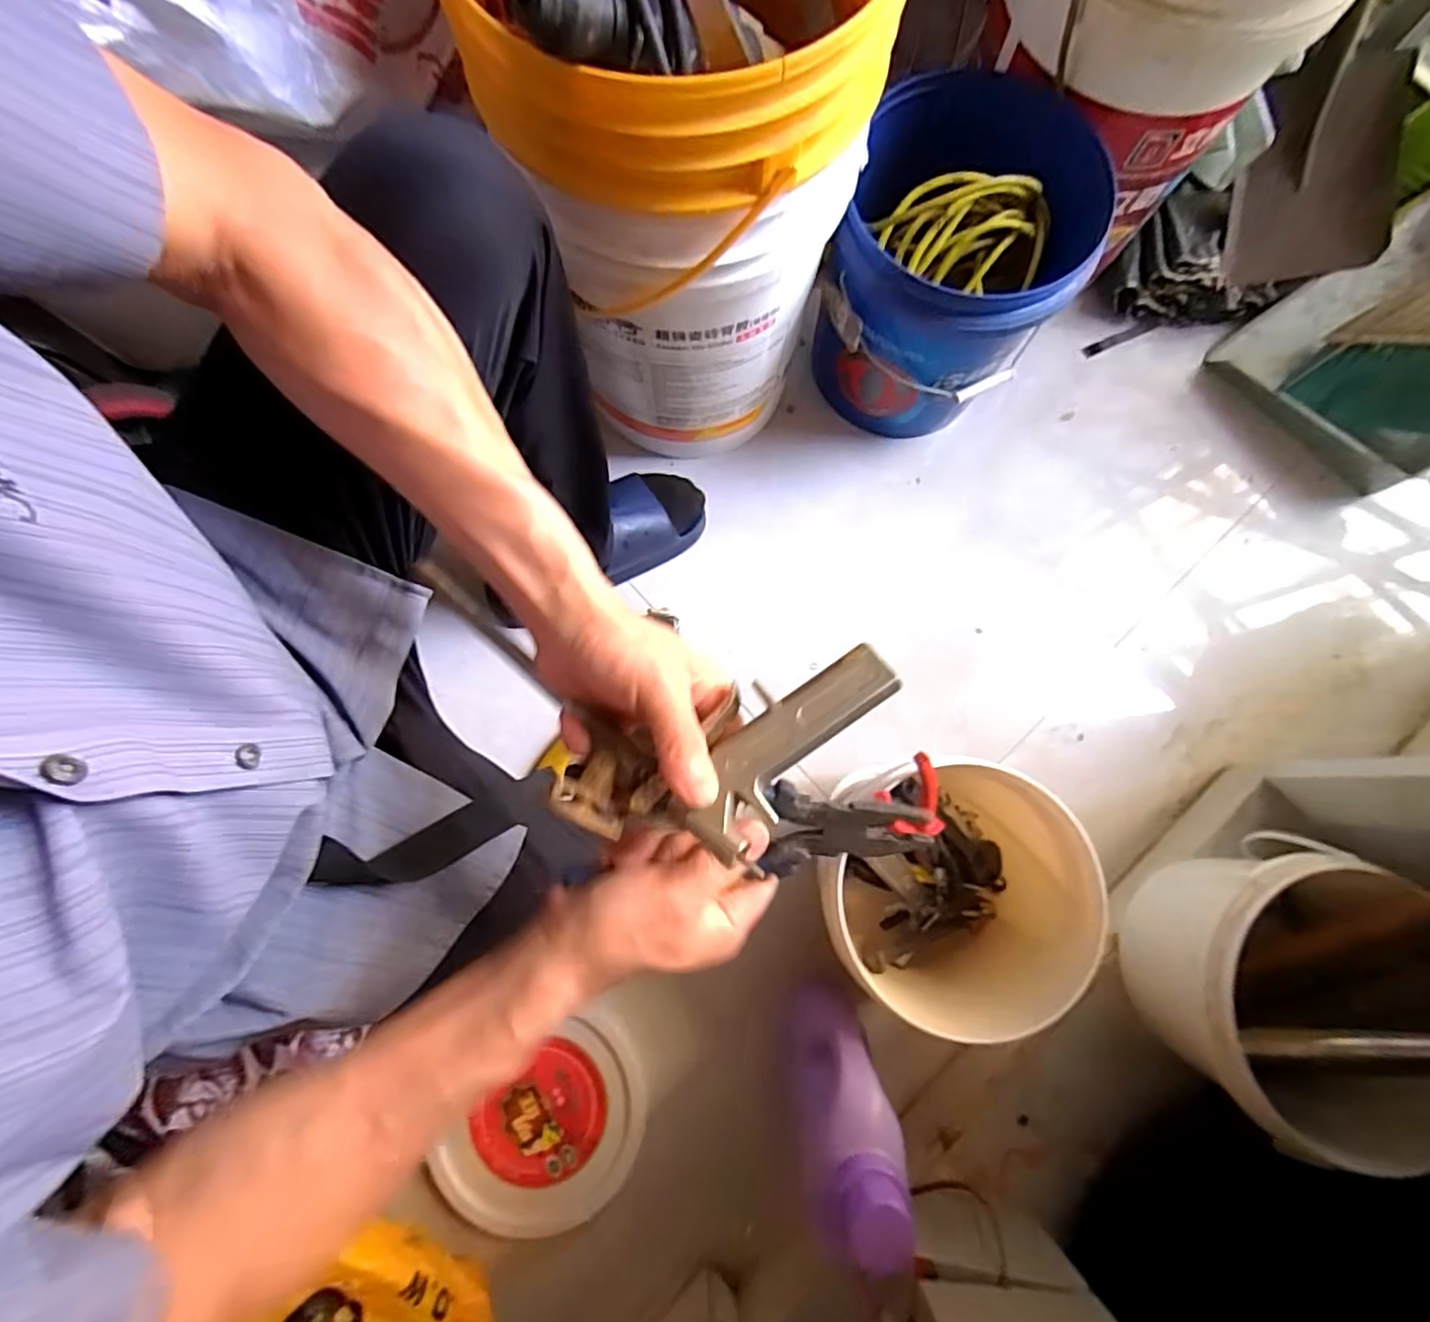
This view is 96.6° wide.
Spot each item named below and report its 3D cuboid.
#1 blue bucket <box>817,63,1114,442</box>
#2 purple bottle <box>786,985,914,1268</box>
[{"bbox_3d":[0.250,-0.430,0.736,0.230,0.269,0.263,17,79,2],"label":"blue bucket"},{"bbox_3d":[0.105,0.380,0.547,0.077,0.265,0.083,-5,101,-2],"label":"purple bottle"}]

